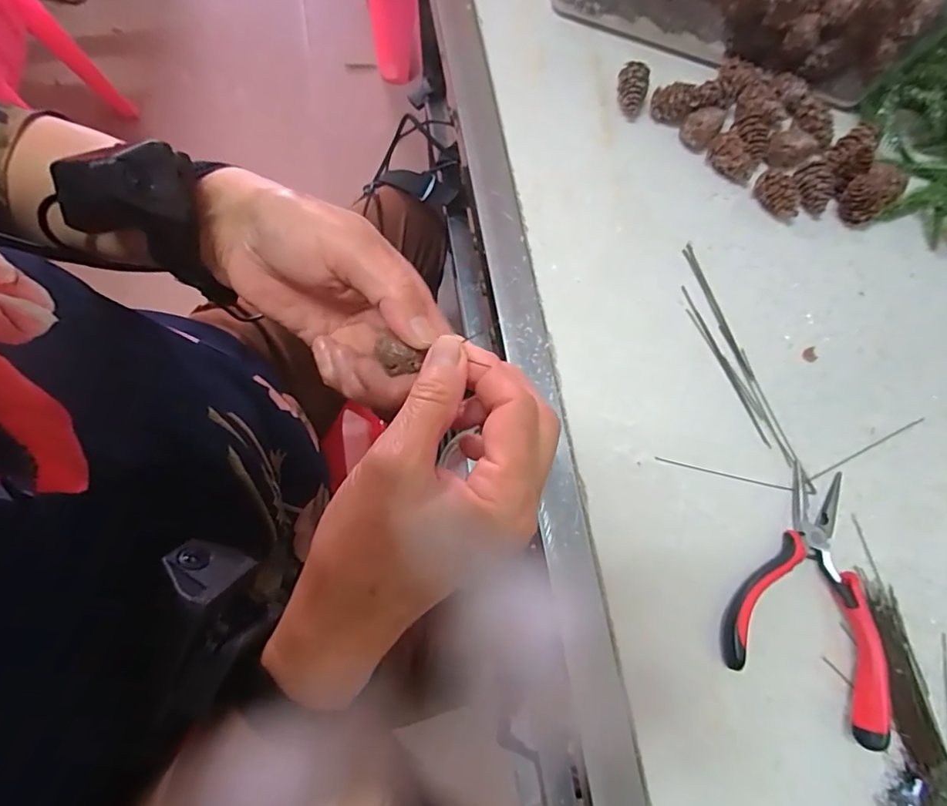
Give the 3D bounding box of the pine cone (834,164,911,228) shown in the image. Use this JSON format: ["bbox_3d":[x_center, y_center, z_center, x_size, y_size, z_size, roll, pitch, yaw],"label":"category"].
[{"bbox_3d":[0.278,-0.145,0.349,0.045,0.031,0.027,-34,79,-9],"label":"pine cone"}]

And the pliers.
[{"bbox_3d":[0.201,0.107,0.287,0.083,0.018,0.131,25,77,5],"label":"pliers"}]

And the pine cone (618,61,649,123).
[{"bbox_3d":[0.115,-0.228,0.371,0.022,0.025,0.031,15,76,2],"label":"pine cone"}]

